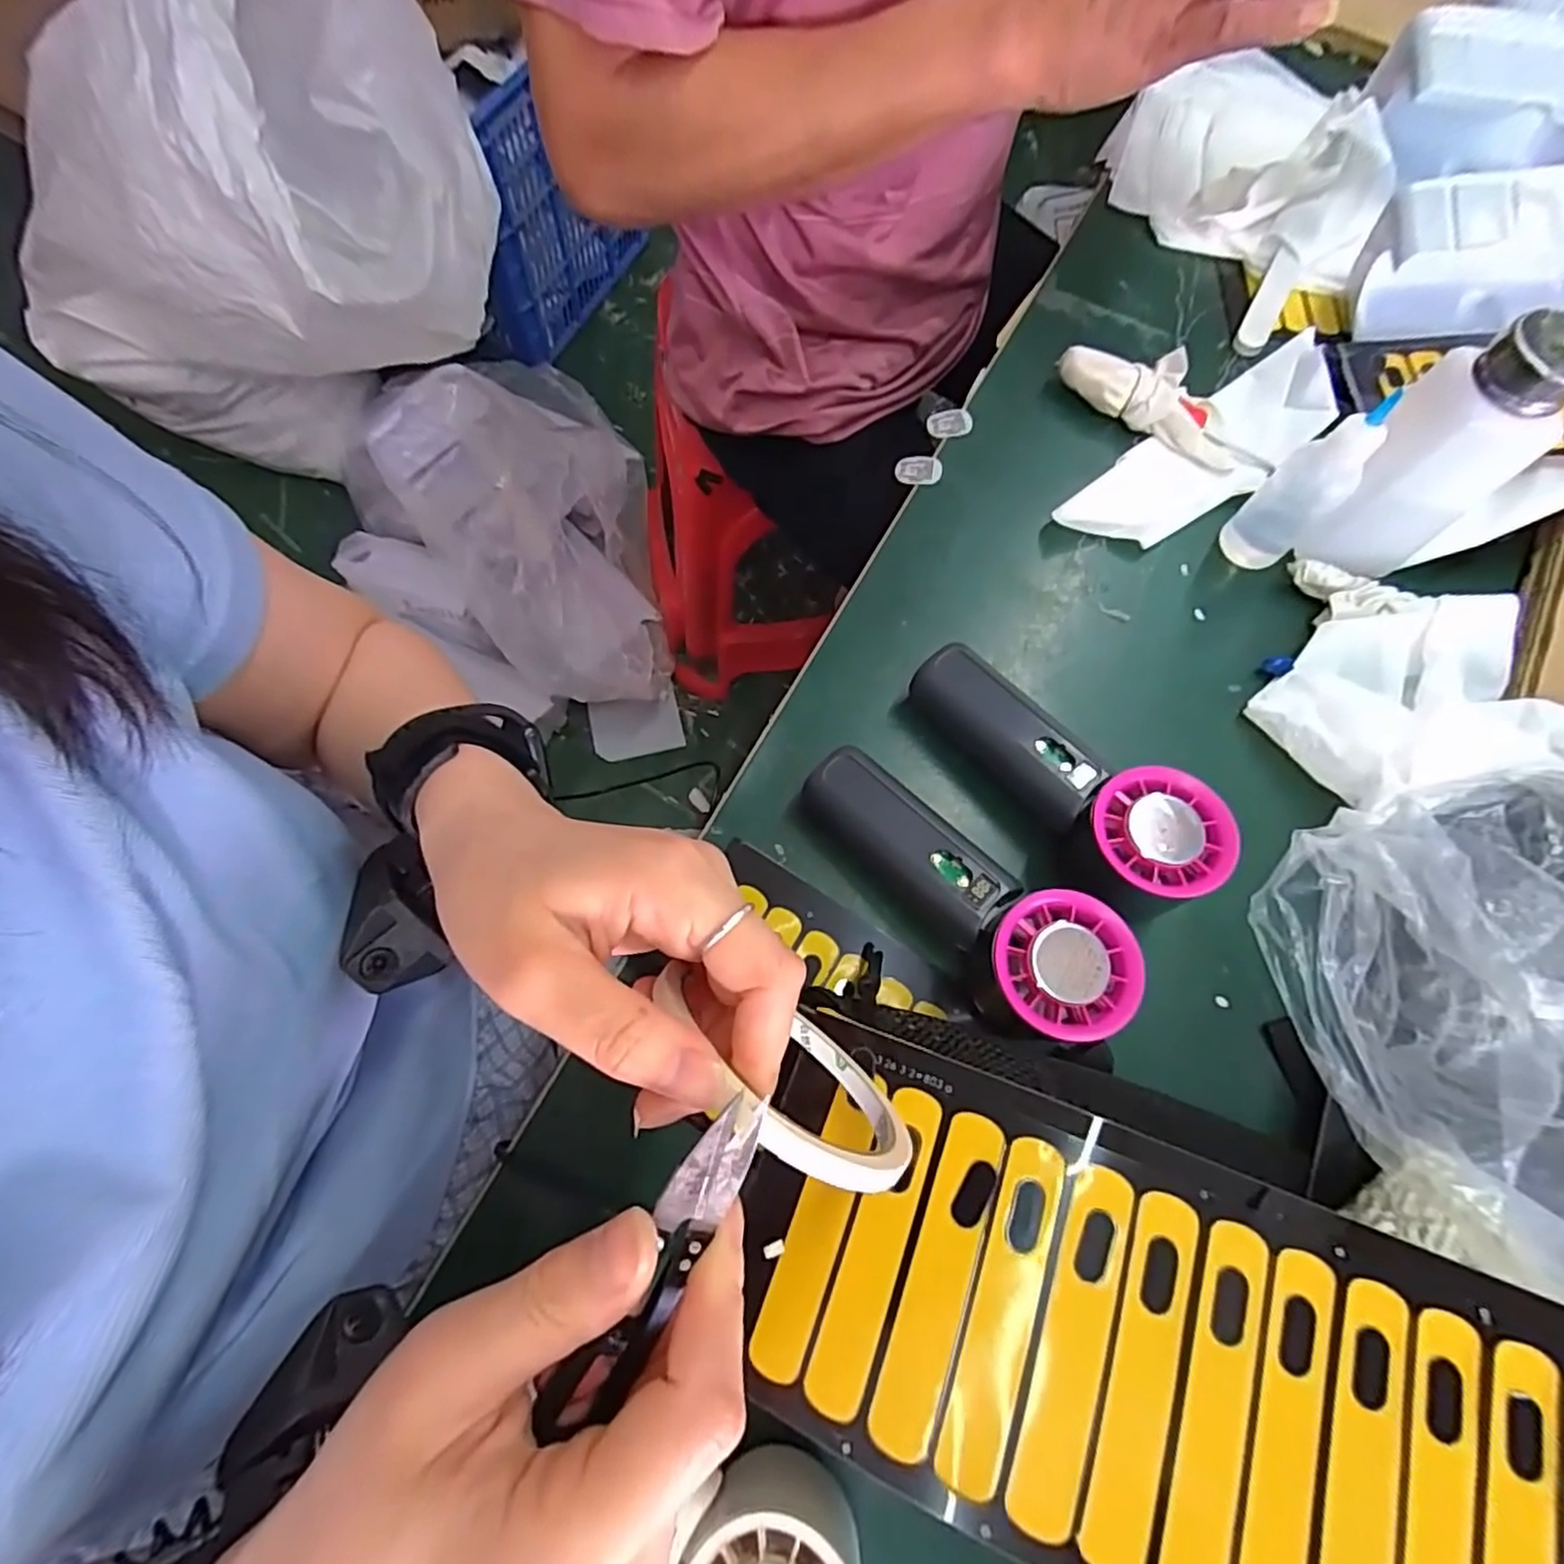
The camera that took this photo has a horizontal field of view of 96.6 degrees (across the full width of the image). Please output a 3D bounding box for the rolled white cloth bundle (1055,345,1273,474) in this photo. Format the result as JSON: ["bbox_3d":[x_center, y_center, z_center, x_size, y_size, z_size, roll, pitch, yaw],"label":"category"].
[{"bbox_3d":[0.234,-0.229,0.419,0.133,0.029,0.041,36,73,9],"label":"rolled white cloth bundle"}]

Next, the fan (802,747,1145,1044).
[{"bbox_3d":[0.076,0.044,0.307,0.061,0.050,0.157,-38,77,-14],"label":"fan"}]

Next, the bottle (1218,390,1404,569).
[{"bbox_3d":[0.273,-0.154,0.363,0.032,0.087,0.035,-43,78,-15],"label":"bottle"}]

